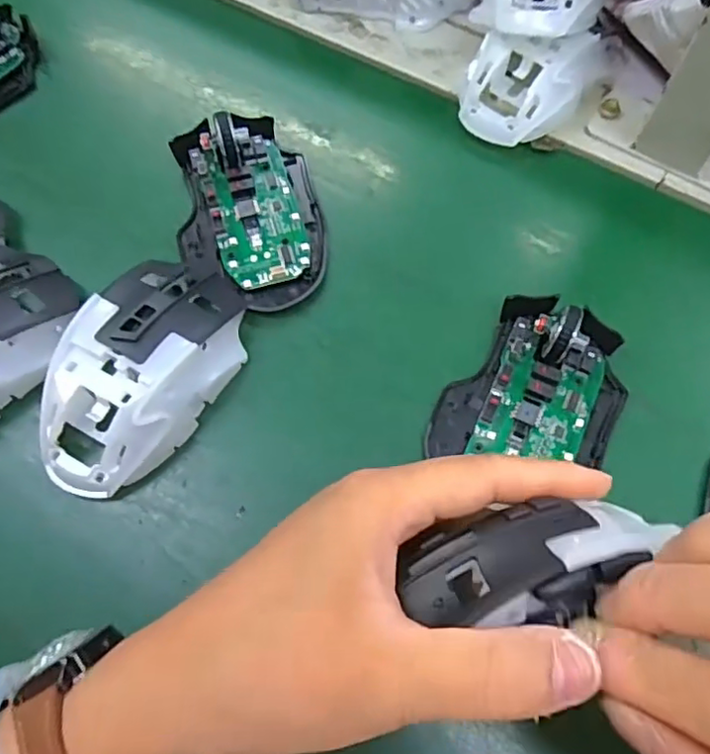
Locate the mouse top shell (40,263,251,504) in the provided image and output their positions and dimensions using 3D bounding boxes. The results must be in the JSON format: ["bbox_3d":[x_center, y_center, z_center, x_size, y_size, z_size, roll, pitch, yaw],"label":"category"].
[{"bbox_3d":[-0.092,-0.004,0.272,0.063,0.037,0.117,21,69,10],"label":"mouse top shell"}]

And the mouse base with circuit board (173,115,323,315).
[{"bbox_3d":[-0.054,-0.086,0.310,0.071,0.032,0.104,-8,70,1],"label":"mouse base with circuit board"}]

